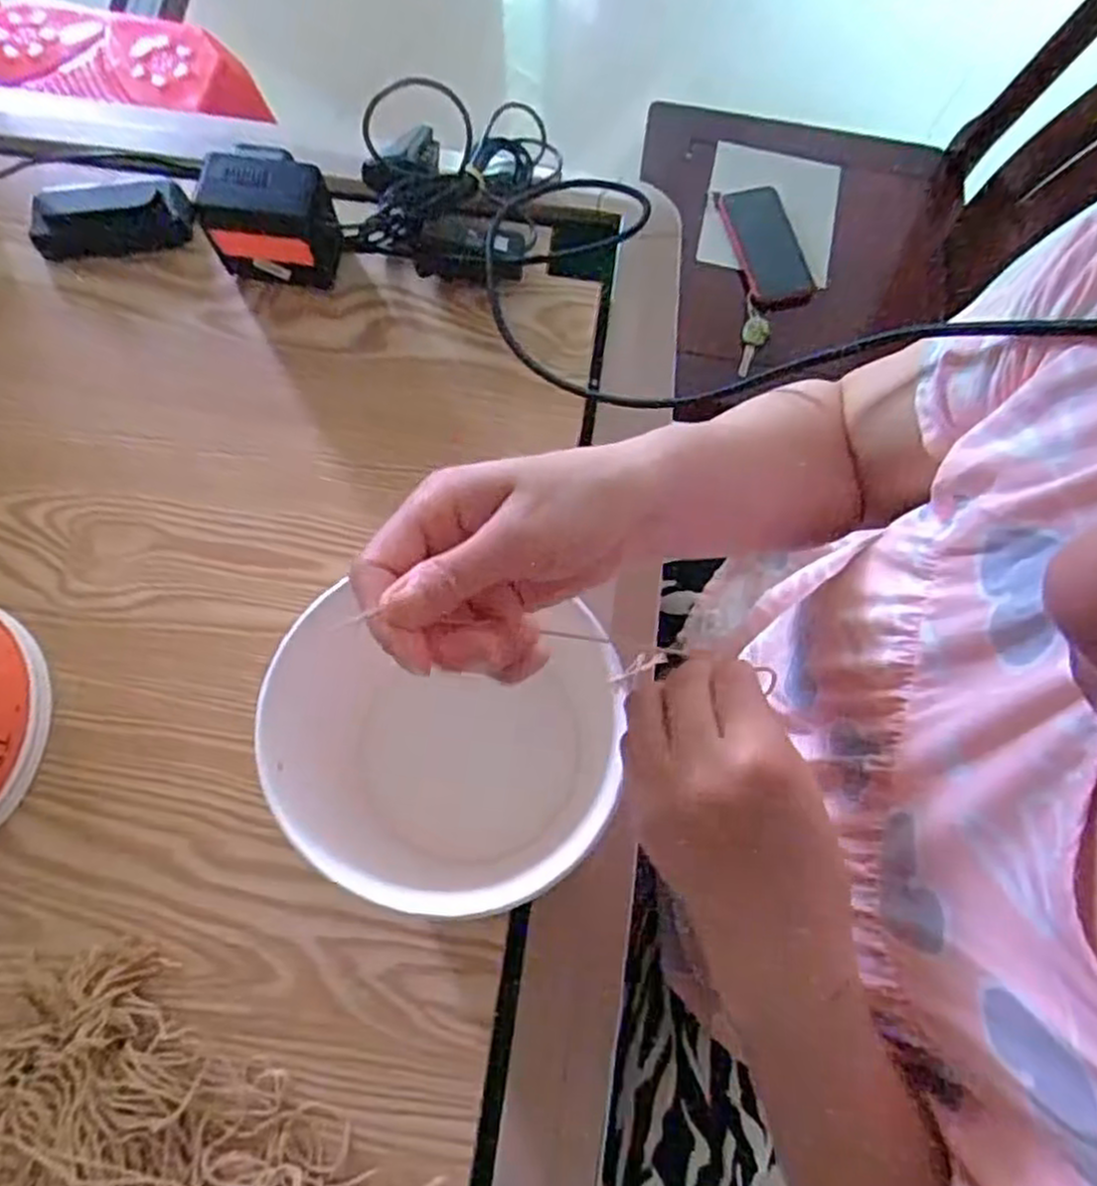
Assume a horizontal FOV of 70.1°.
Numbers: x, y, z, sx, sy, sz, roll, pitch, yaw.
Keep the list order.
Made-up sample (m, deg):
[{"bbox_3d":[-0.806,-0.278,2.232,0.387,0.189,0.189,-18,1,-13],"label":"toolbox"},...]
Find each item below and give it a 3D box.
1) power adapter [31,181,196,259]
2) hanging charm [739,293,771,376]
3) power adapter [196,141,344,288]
[{"bbox_3d":[-0.316,-0.272,0.568,0.113,0.028,0.044,-10,74,-4],"label":"power adapter"},{"bbox_3d":[0.251,-0.315,0.953,0.030,0.022,0.109,13,74,3],"label":"hanging charm"},{"bbox_3d":[-0.186,-0.258,0.538,0.088,0.076,0.059,5,73,1],"label":"power adapter"}]

